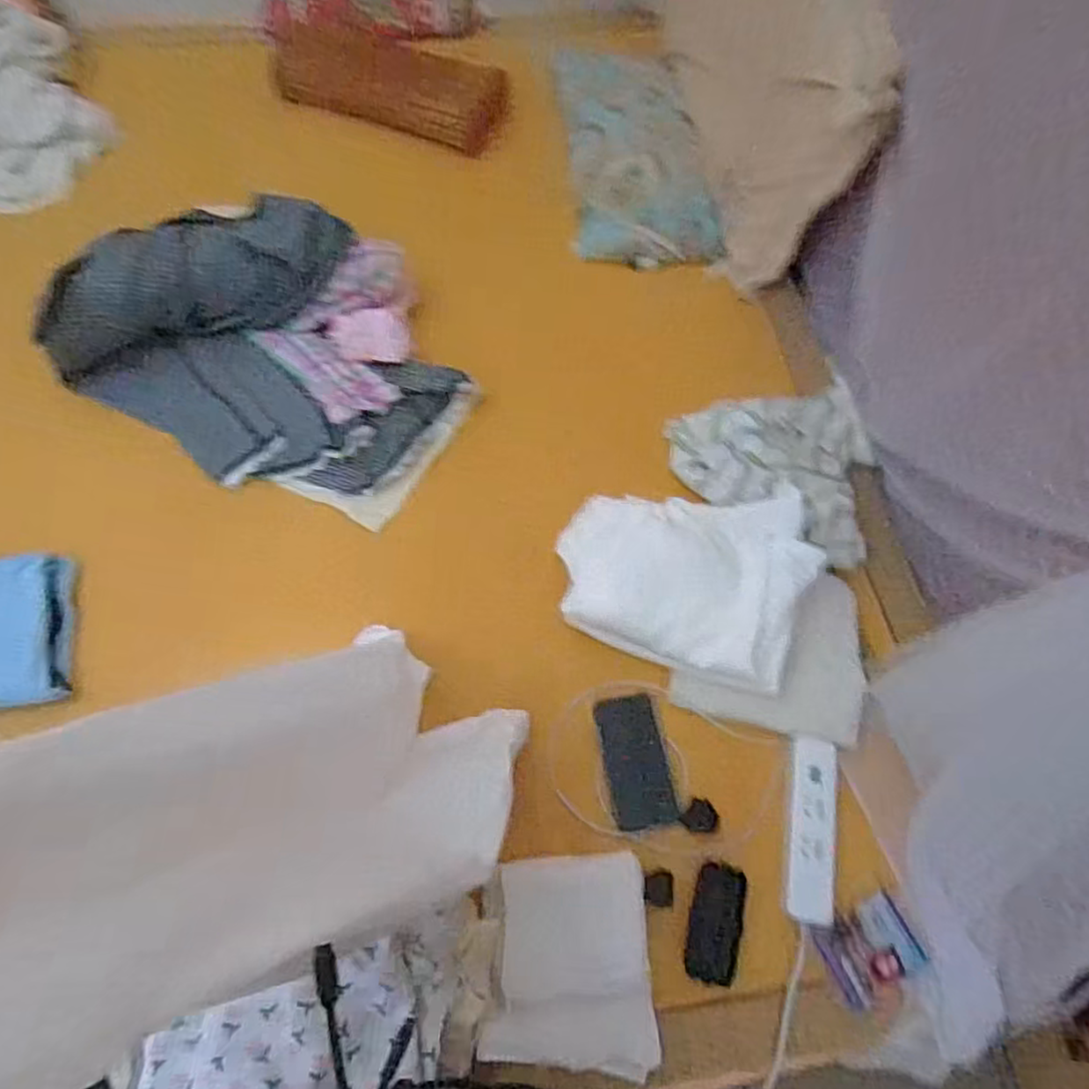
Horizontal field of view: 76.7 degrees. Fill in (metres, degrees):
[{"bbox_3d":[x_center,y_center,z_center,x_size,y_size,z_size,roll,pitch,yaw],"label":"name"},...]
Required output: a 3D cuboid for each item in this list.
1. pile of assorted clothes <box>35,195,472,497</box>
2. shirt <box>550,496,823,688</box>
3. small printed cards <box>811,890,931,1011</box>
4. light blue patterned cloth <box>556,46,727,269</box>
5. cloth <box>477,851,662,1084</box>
[{"bbox_3d":[-0.393,-0.292,0.970,0.527,0.132,0.375,30,66,11],"label":"pile of assorted clothes"},{"bbox_3d":[0.169,0.029,0.844,0.306,0.045,0.234,16,68,8],"label":"shirt"},{"bbox_3d":[0.336,0.416,0.708,0.095,0.009,0.076,-24,63,-9],"label":"small printed cards"},{"bbox_3d":[0.157,-0.693,1.198,0.235,0.054,0.487,-2,64,-4],"label":"light blue patterned cloth"},{"bbox_3d":[0.025,0.415,0.684,0.159,0.034,0.185,-3,64,-5],"label":"cloth"}]

